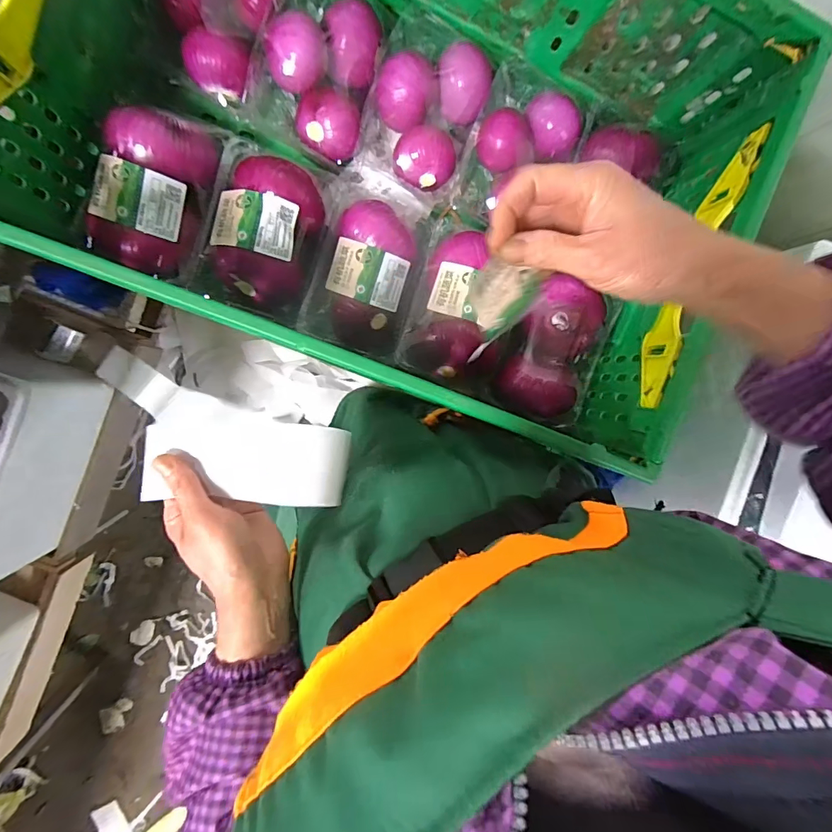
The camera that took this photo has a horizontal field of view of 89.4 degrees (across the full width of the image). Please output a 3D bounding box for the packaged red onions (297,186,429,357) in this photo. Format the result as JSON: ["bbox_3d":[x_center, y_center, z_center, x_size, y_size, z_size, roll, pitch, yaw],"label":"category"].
[{"bbox_3d":[-0.053,-0.172,0.466,0.114,0.076,0.181,13,93,-9],"label":"packaged red onions"}]

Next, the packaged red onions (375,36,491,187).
[{"bbox_3d":[0.008,-0.332,0.457,0.111,0.062,0.143,26,91,-10],"label":"packaged red onions"}]

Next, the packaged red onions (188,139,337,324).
[{"bbox_3d":[-0.158,-0.197,0.442,0.115,0.086,0.177,18,93,-10],"label":"packaged red onions"}]

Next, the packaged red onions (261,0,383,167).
[{"bbox_3d":[-0.099,-0.351,0.429,0.105,0.073,0.139,16,93,-10],"label":"packaged red onions"}]

